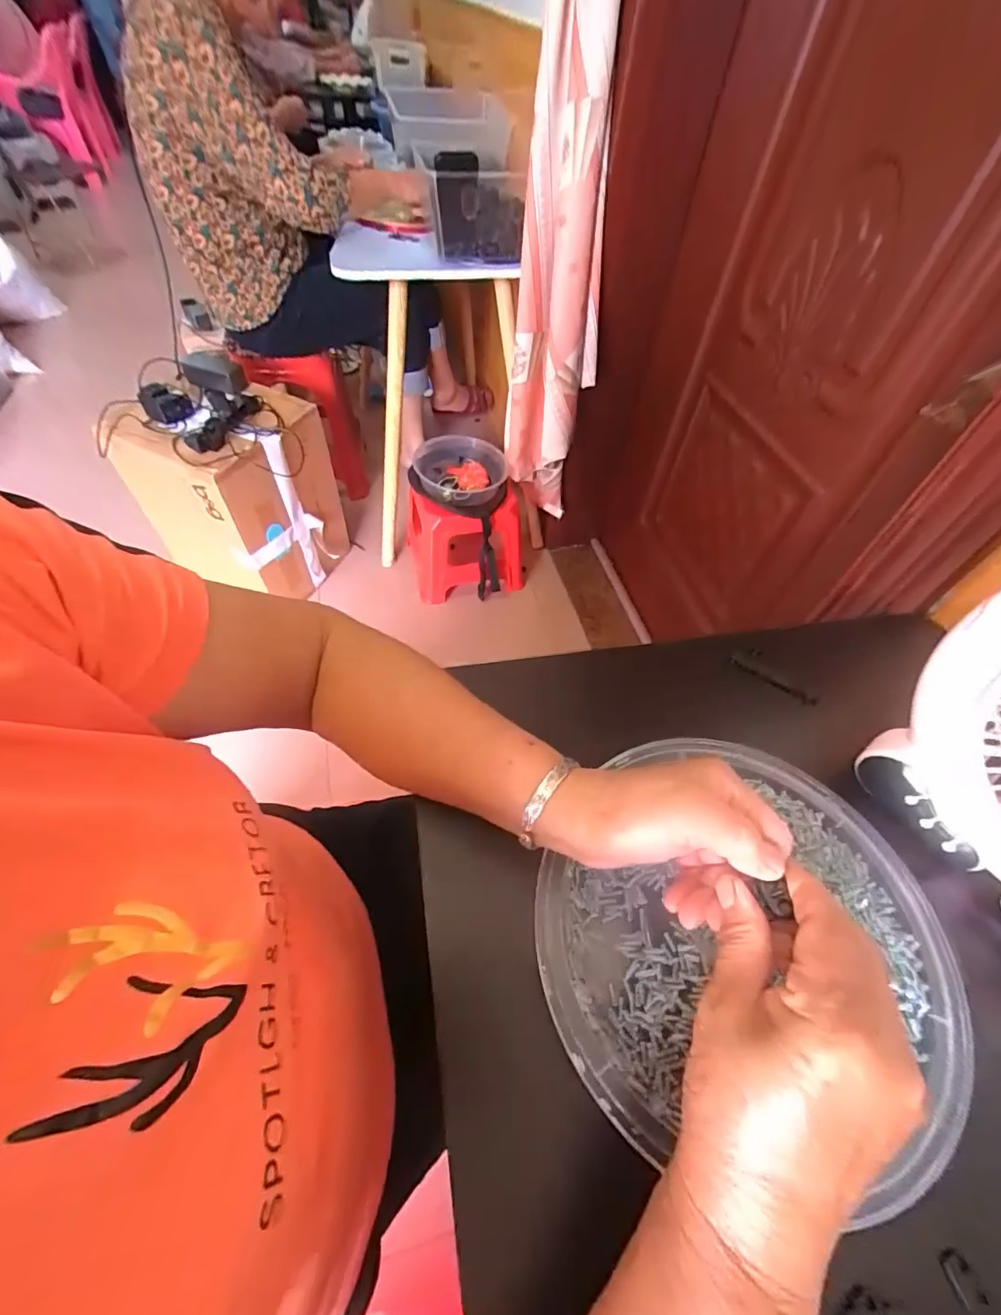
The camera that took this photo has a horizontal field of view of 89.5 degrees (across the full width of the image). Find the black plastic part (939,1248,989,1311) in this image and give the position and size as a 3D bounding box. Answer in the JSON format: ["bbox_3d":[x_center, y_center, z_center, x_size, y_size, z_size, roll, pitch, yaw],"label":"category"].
[{"bbox_3d":[0.212,0.285,0.231,0.014,0.004,0.017,-8,55,-10],"label":"black plastic part"}]

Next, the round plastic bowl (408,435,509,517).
[{"bbox_3d":[-0.106,-0.461,1.256,0.232,0.084,0.240,2,54,-3],"label":"round plastic bowl"}]

